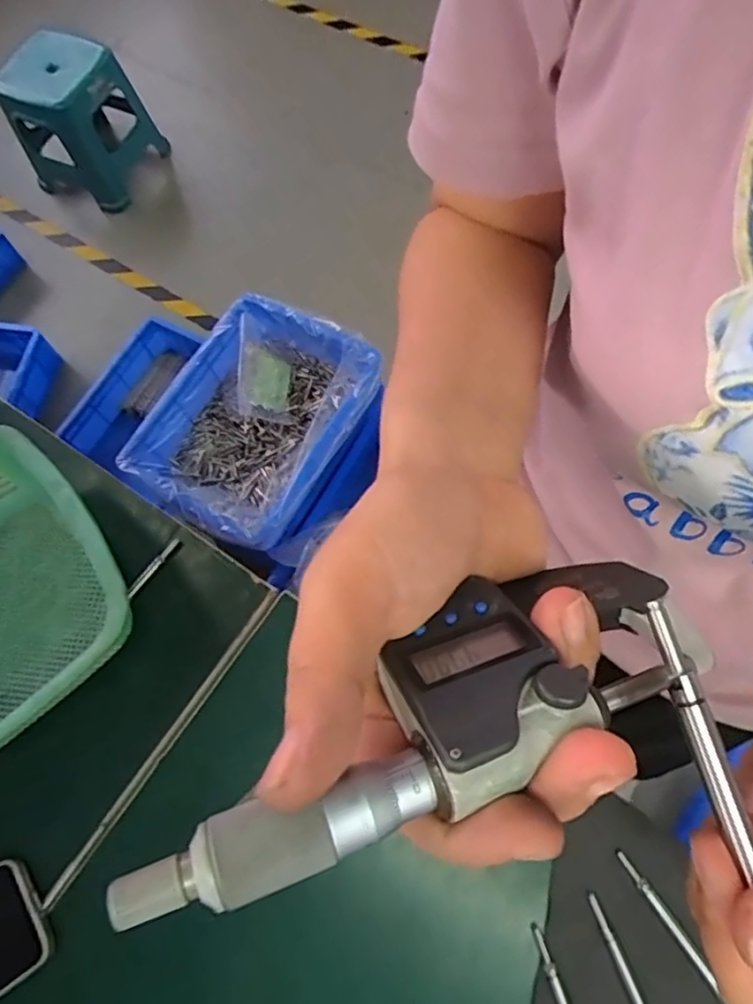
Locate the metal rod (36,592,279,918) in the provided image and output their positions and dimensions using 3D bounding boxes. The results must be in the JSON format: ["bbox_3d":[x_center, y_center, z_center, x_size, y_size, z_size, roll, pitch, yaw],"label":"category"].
[{"bbox_3d":[-0.155,0.176,0.458,0.010,0.014,0.263,32,73,13],"label":"metal rod"}]

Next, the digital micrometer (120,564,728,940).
[{"bbox_3d":[0.019,0.052,0.149,0.158,0.032,0.046,-25,69,-26],"label":"digital micrometer"}]

